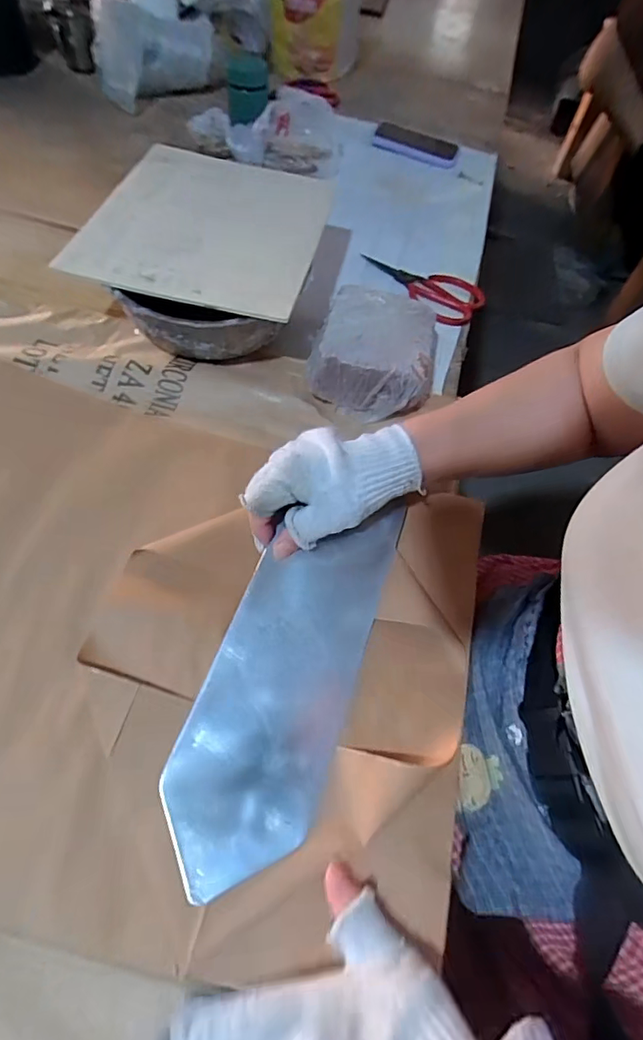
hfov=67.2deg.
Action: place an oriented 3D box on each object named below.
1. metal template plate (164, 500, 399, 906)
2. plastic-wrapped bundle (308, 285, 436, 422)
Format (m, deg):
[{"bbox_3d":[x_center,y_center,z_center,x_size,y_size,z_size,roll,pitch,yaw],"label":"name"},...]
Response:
[{"bbox_3d":[-0.022,0.099,0.347,0.097,0.009,0.271,21,62,1],"label":"metal template plate"},{"bbox_3d":[0.061,-0.186,0.525,0.121,0.060,0.156,18,60,2],"label":"plastic-wrapped bundle"}]

